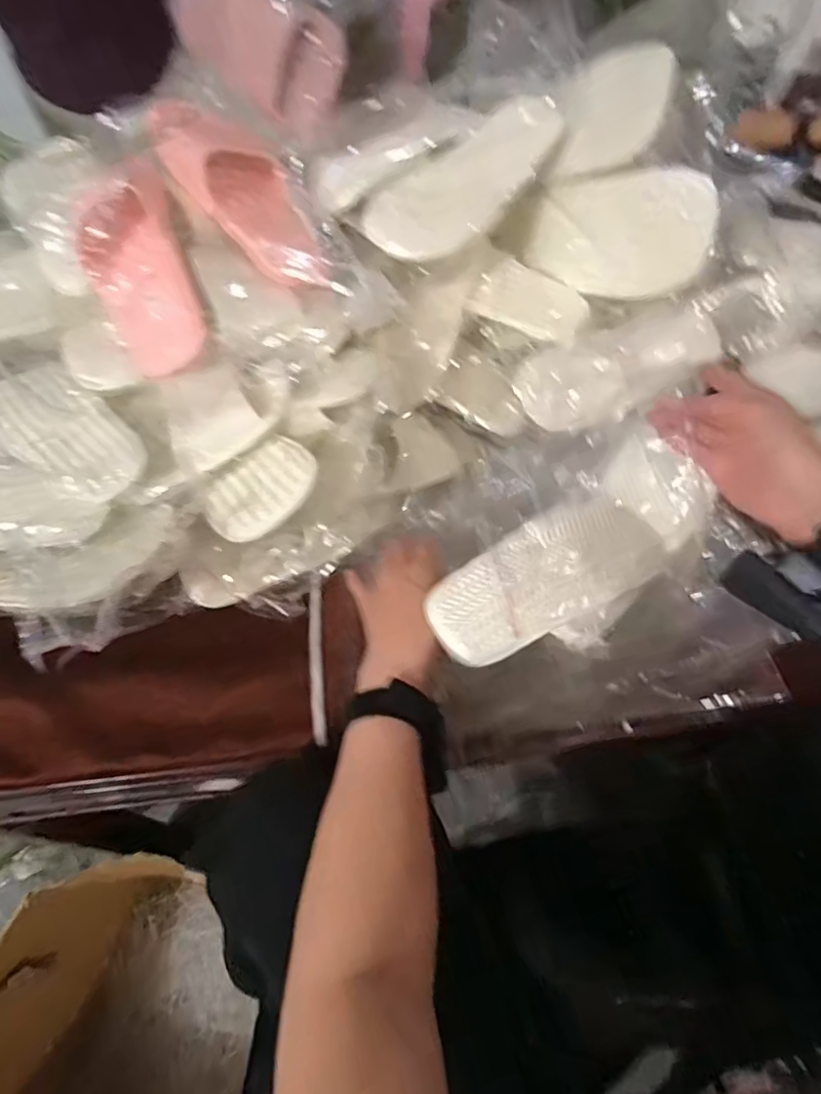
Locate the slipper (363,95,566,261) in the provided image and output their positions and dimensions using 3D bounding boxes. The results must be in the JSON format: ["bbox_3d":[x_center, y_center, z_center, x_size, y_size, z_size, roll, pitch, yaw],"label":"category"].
[{"bbox_3d":[0.059,-0.373,0.612,0.229,0.048,0.098,-35,81,-3],"label":"slipper"}]

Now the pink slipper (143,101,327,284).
[{"bbox_3d":[-0.158,-0.346,0.559,0.260,0.066,0.080,45,68,2],"label":"pink slipper"}]

